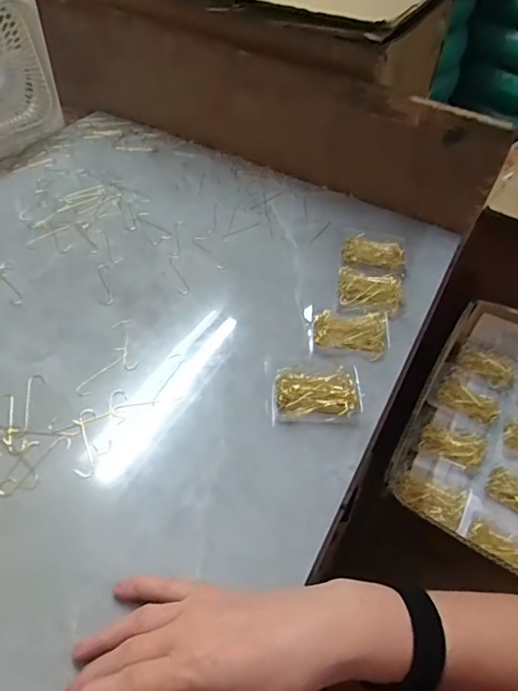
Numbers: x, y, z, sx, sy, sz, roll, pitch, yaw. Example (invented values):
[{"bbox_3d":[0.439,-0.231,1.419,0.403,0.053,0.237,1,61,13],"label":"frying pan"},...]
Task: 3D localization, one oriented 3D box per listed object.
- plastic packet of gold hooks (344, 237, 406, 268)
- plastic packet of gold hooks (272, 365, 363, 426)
[{"bbox_3d":[0.134,-0.106,0.579,0.069,0.024,0.033,15,50,9],"label":"plastic packet of gold hooks"},{"bbox_3d":[0.052,0.040,0.446,0.077,0.023,0.053,1,49,-4],"label":"plastic packet of gold hooks"}]

